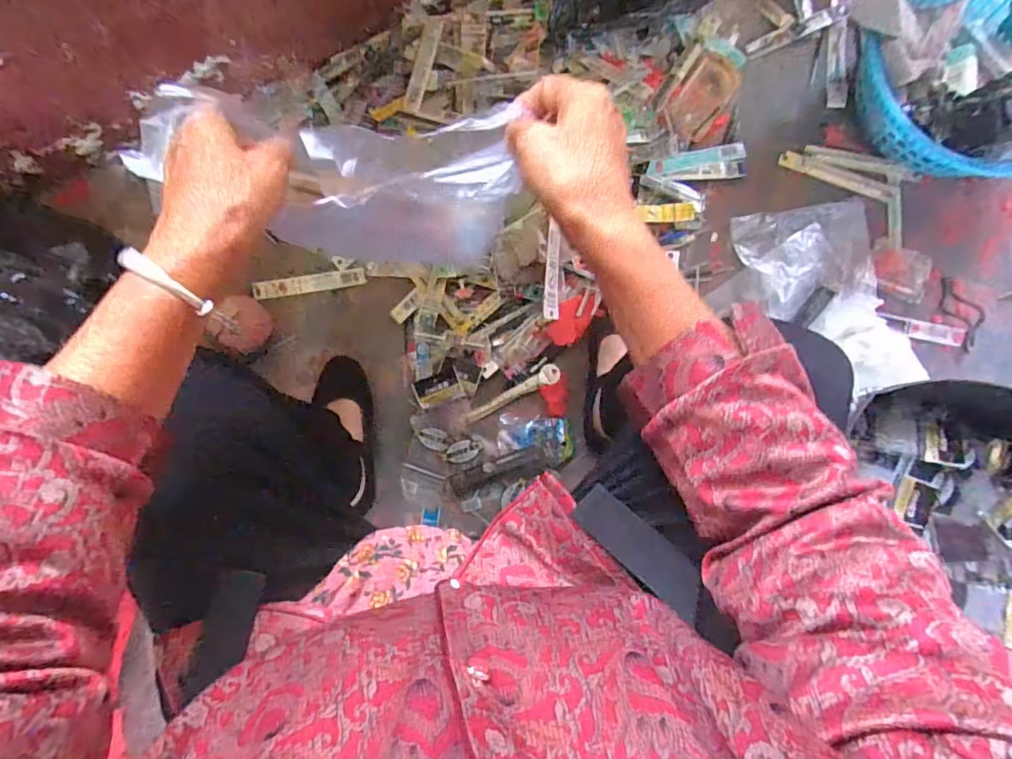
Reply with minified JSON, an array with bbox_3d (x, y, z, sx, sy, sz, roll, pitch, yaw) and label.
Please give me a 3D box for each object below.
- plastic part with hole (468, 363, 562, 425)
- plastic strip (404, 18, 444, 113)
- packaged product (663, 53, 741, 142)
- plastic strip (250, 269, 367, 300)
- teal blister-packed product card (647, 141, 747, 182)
[{"bbox_3d":[0.011,0.023,0.757,0.154,0.010,0.027,-29,85,-1],"label":"plastic part with hole"},{"bbox_3d":[-0.120,-0.468,0.751,0.031,0.019,0.151,12,86,2],"label":"plastic strip"},{"bbox_3d":[0.304,-0.440,0.787,0.074,0.012,0.145,37,87,-12],"label":"packaged product"},{"bbox_3d":[-0.301,-0.148,0.779,0.169,0.008,0.027,-7,85,1],"label":"plastic strip"},{"bbox_3d":[0.290,-0.327,0.771,0.154,0.015,0.054,-7,84,-7],"label":"teal blister-packed product card"}]

